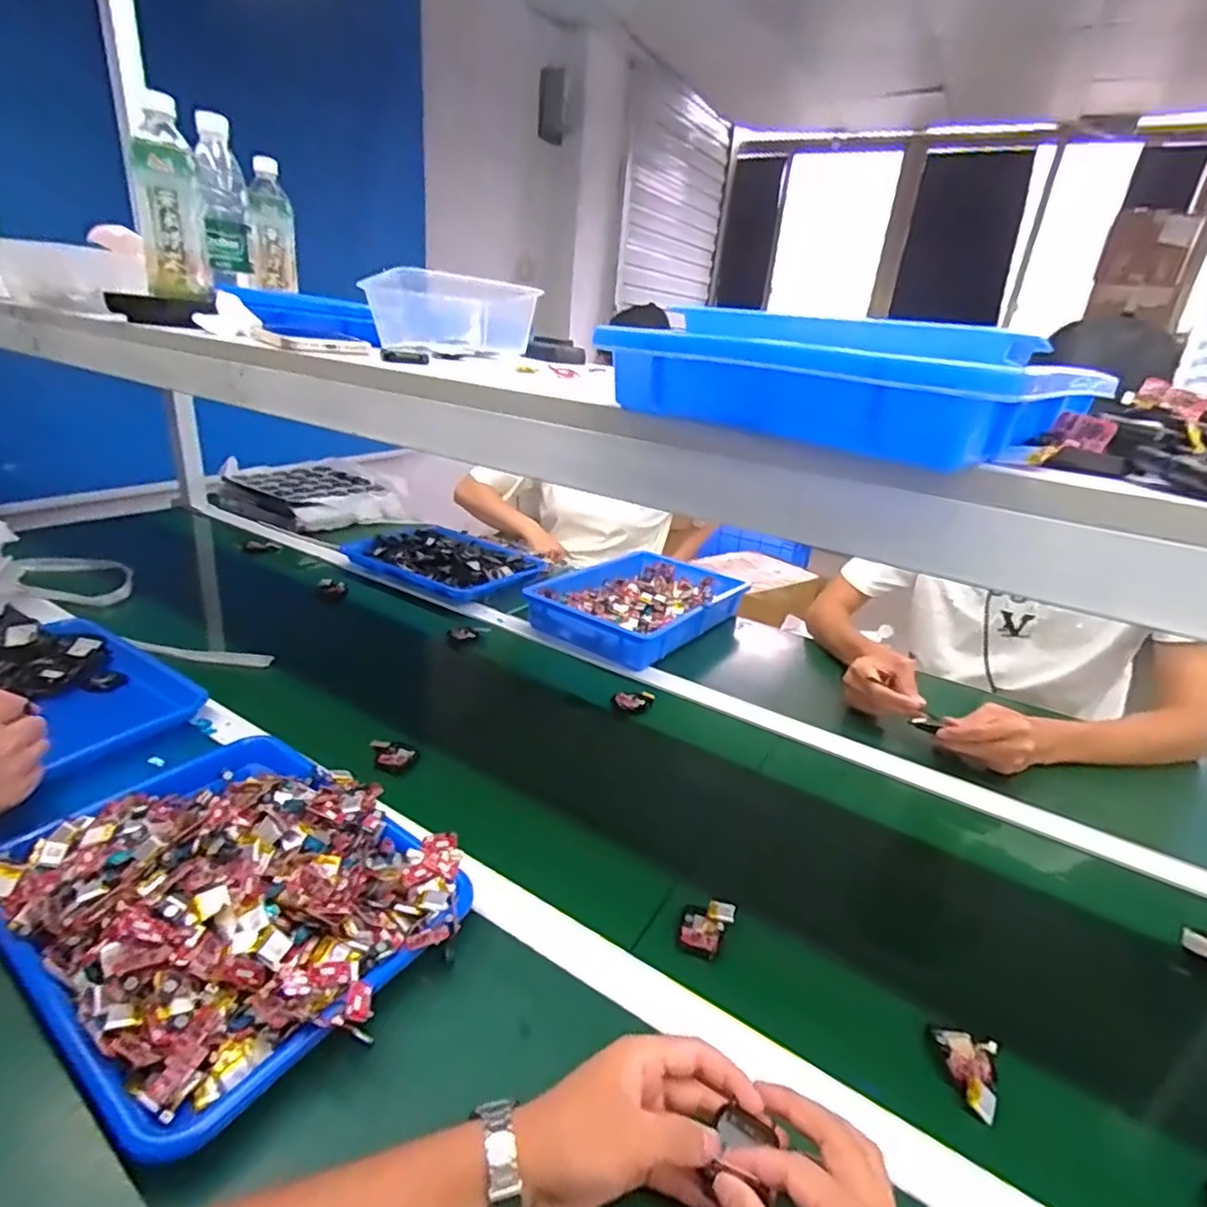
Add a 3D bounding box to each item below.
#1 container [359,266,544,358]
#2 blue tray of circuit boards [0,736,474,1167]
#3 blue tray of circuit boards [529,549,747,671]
[{"bbox_3d":[-0.156,-0.300,0.675,0.165,0.066,0.086,-14,30,-38],"label":"container"},{"bbox_3d":[-0.296,0.207,0.517,0.341,0.075,0.261,19,27,29],"label":"blue tray of circuit boards"},{"bbox_3d":[0.064,-0.005,1.149,0.270,0.059,0.369,20,27,31],"label":"blue tray of circuit boards"}]

